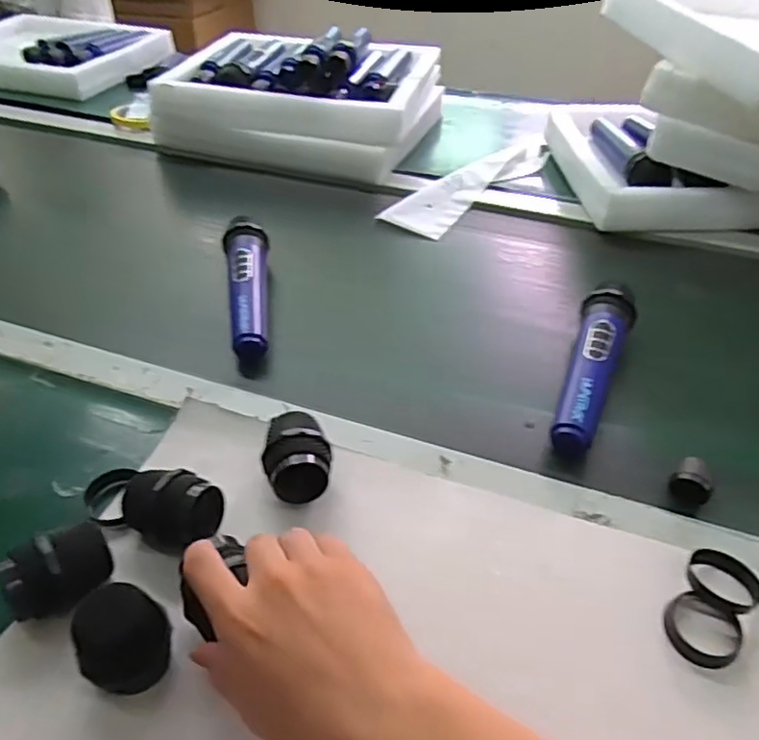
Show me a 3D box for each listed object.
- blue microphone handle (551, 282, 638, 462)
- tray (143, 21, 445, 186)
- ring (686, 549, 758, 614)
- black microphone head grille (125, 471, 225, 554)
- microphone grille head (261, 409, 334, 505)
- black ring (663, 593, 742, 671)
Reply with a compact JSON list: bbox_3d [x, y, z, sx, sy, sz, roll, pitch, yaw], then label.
[{"bbox_3d":[0.184,-0.009,0.533,0.045,0.038,0.191,17,45,17],"label":"blue microphone handle"},{"bbox_3d":[-0.105,-0.417,0.916,0.352,0.108,0.309,12,43,12],"label":"tray"},{"bbox_3d":[0.214,0.133,0.392,0.043,0.016,0.039,33,51,31],"label":"ring"},{"bbox_3d":[-0.136,0.090,0.409,0.061,0.046,0.048,22,46,22],"label":"black microphone head grille"},{"bbox_3d":[-0.056,0.060,0.436,0.046,0.044,0.064,-5,42,-6],"label":"microphone grille head"},{"bbox_3d":[0.191,0.156,0.371,0.043,0.013,0.037,25,47,24],"label":"black ring"}]

